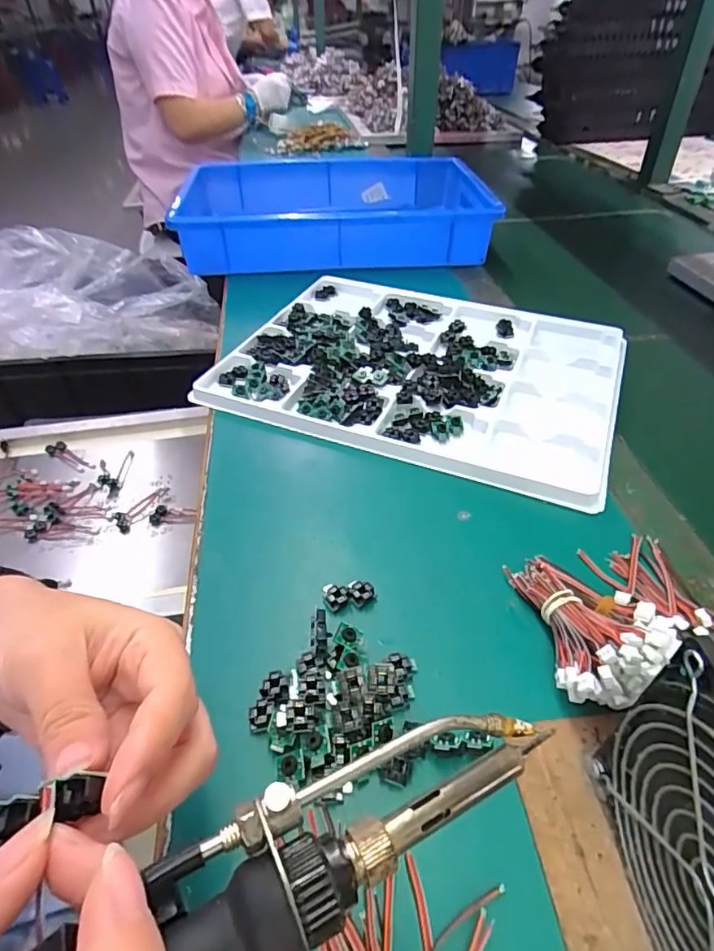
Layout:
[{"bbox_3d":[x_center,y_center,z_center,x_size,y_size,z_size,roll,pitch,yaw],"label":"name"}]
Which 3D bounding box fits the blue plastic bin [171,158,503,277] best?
[{"bbox_3d":[-0.032,-0.399,0.769,0.424,0.071,0.300,-5,43,-3],"label":"blue plastic bin"}]

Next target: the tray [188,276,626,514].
[{"bbox_3d":[0.065,-0.112,0.527,0.365,0.035,0.289,16,46,18],"label":"tray"}]

